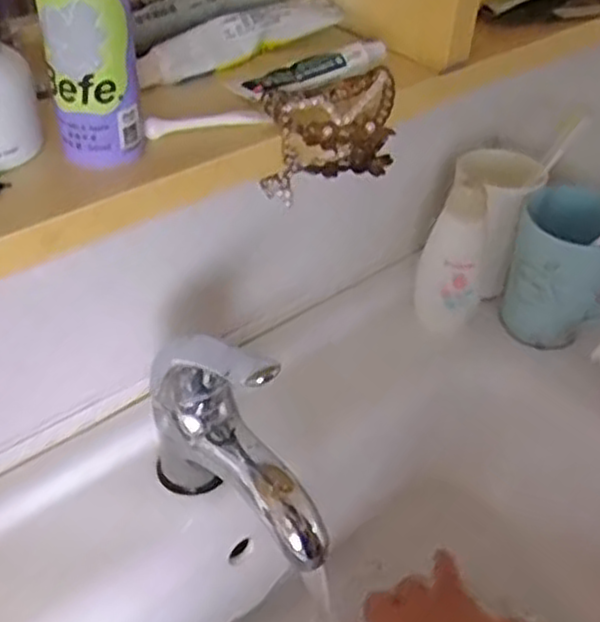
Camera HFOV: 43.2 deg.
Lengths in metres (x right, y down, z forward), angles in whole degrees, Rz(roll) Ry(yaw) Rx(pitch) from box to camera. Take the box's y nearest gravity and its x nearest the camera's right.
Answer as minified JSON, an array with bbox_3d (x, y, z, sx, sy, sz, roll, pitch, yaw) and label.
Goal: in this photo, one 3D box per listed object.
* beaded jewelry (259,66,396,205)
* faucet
[{"bbox_3d":[0.015,-0.090,0.375,0.061,0.044,0.062,5,41,2],"label":"beaded jewelry"},{"bbox_3d":[-0.040,0.078,0.444,0.049,0.120,0.138,-23,47,-27],"label":"faucet"}]

